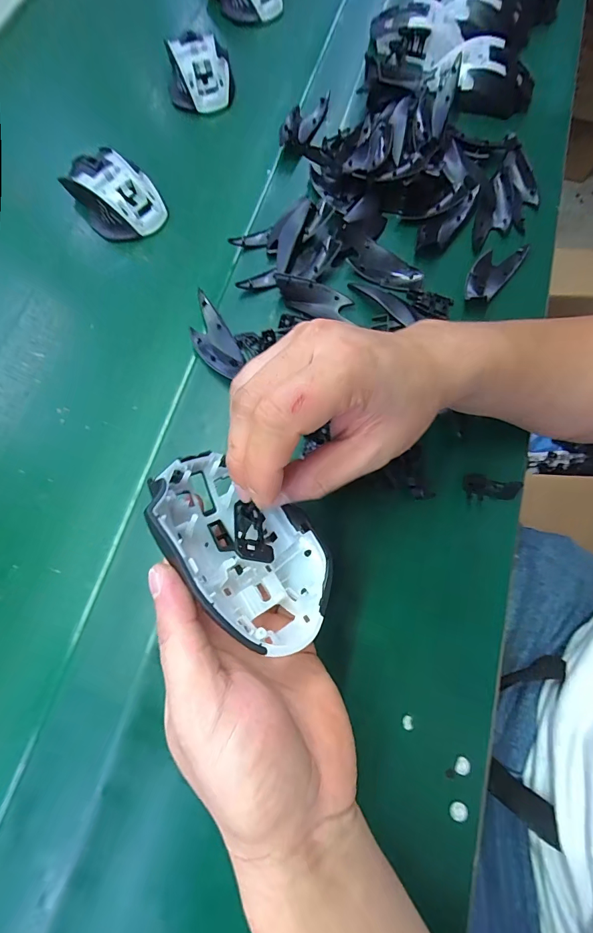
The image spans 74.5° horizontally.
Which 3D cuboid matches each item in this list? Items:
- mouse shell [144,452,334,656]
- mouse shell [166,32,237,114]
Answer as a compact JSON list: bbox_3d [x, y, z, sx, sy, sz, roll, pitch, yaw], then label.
[{"bbox_3d":[-0.031,0.044,0.214,0.115,0.044,0.077,51,37,6],"label":"mouse shell"},{"bbox_3d":[-0.107,-0.433,0.431,0.069,0.024,0.069,-11,107,-7],"label":"mouse shell"}]

